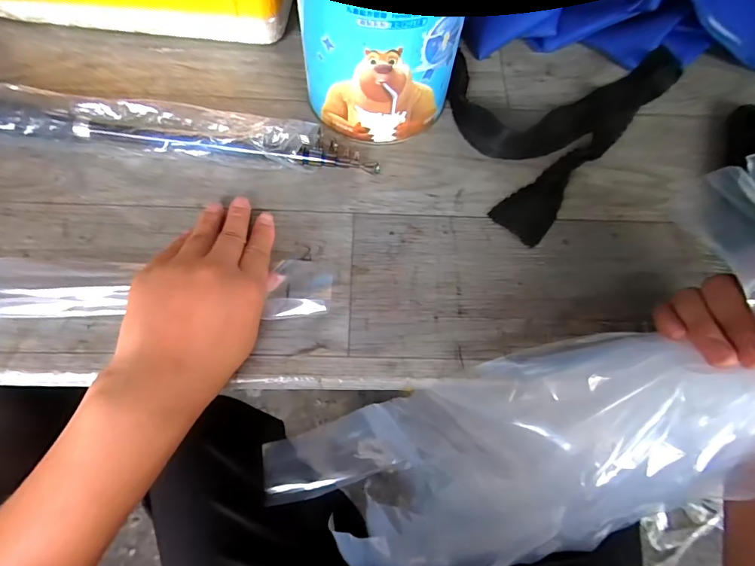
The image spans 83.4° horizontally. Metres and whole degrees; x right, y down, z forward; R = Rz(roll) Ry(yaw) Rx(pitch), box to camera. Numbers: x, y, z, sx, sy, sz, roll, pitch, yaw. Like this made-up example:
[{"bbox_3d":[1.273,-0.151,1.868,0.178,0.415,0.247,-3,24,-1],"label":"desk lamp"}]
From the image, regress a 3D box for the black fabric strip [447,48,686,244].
[{"bbox_3d":[0.146,-0.161,0.381,0.153,0.025,0.237,41,75,12],"label":"black fabric strip"}]

